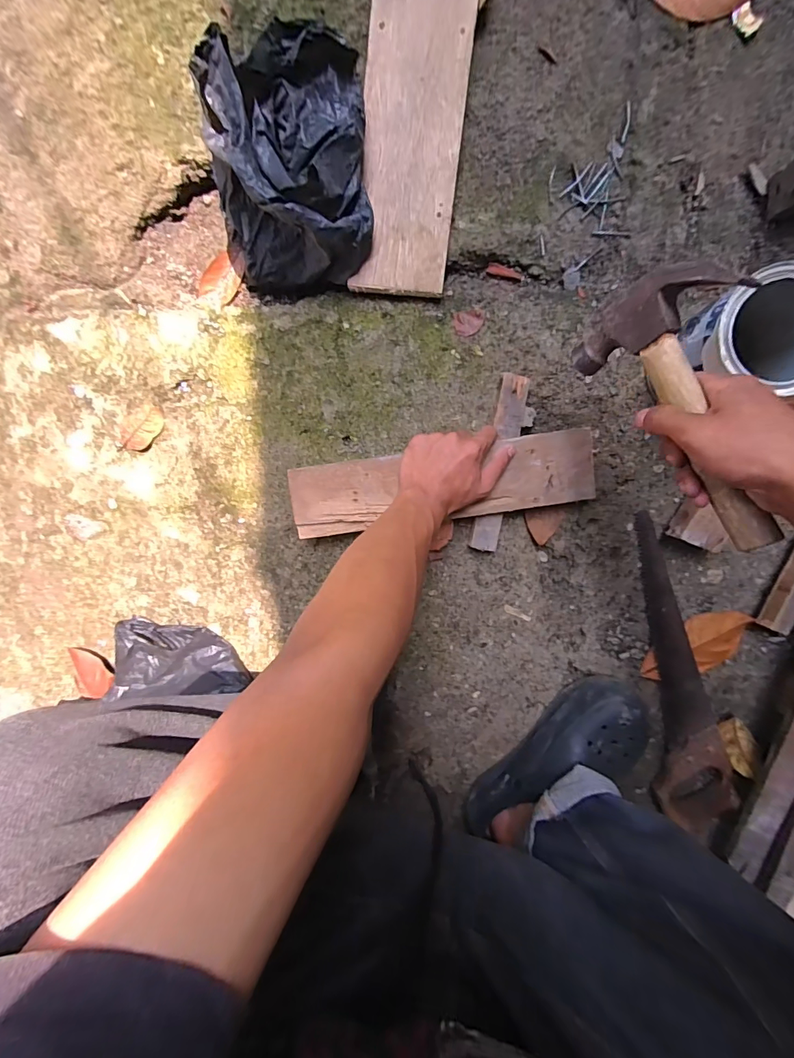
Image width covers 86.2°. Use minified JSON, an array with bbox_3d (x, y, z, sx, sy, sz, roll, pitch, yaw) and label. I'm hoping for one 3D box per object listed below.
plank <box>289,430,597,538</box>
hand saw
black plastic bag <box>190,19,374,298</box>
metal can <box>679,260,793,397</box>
[{"bbox_3d":[0.052,-0.052,0.494,0.349,0.013,0.089,-6,98,3],"label":"plank"},{"bbox_3d":[0.366,0.195,0.542,0.087,0.024,0.434,-9,98,5],"label":"hand saw"},{"bbox_3d":[-0.119,-0.399,0.463,0.186,0.133,0.223,4,99,3],"label":"black plastic bag"},{"bbox_3d":[0.336,-0.182,0.416,0.104,0.114,0.104,-1,100,5],"label":"metal can"}]

